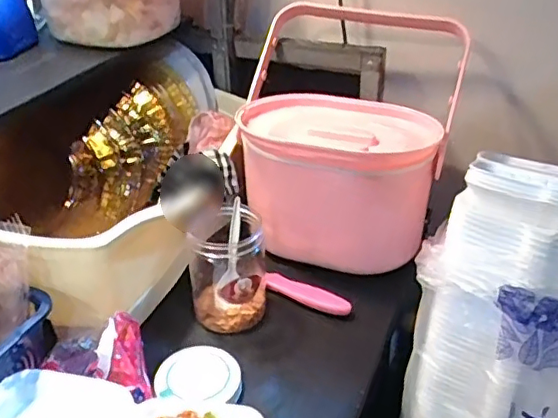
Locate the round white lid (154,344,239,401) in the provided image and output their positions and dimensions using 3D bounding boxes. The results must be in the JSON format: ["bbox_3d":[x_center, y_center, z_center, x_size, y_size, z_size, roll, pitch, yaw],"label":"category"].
[{"bbox_3d":[-0.087,0.176,0.625,0.088,0.018,0.080,1,31,-1],"label":"round white lid"}]

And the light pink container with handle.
[{"bbox_3d":[0.091,-0.101,0.820,0.286,0.281,0.268,8,32,10],"label":"light pink container with handle"}]

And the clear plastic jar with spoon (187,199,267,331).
[{"bbox_3d":[-0.055,0.065,0.700,0.081,0.110,0.089,1,31,-1],"label":"clear plastic jar with spoon"}]

